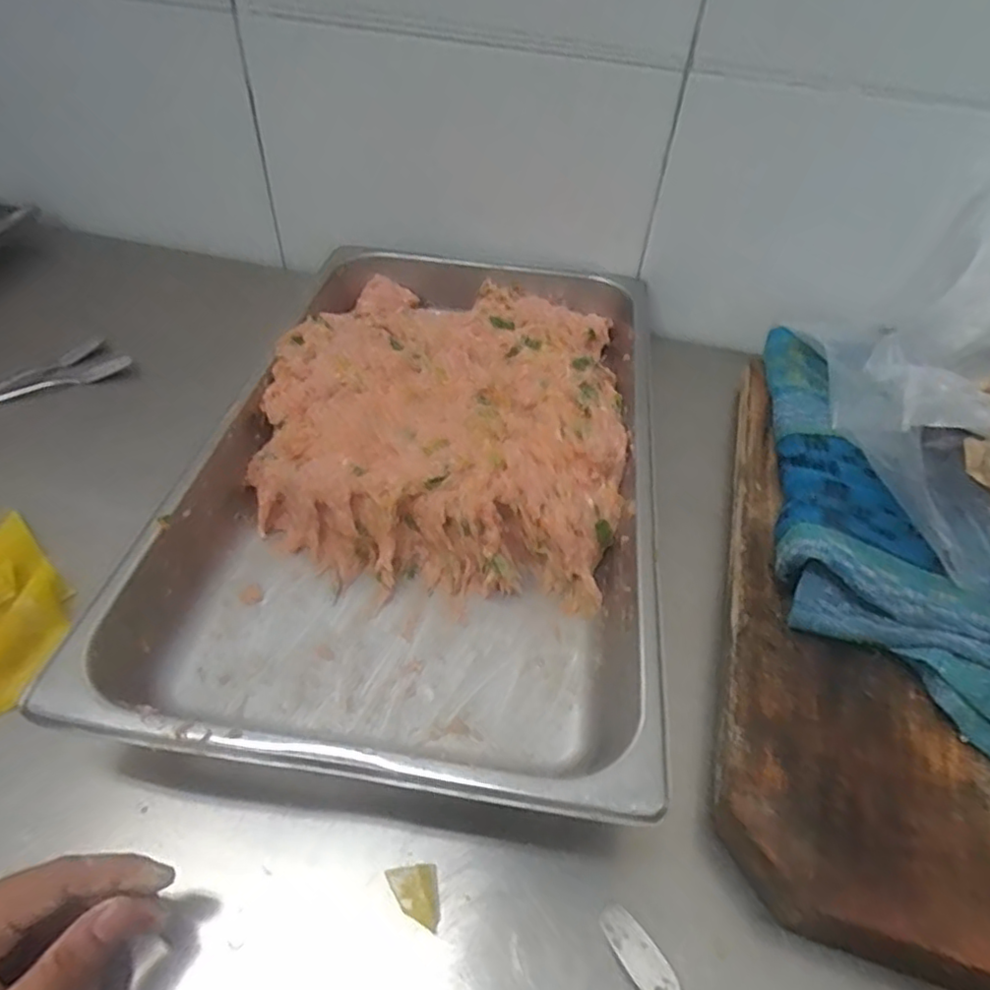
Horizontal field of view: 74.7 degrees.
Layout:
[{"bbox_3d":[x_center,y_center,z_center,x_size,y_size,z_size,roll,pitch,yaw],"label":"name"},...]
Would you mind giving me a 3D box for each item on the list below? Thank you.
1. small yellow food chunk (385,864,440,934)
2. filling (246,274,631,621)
[{"bbox_3d":[-0.041,0.202,0.324,0.025,0.006,0.028,-5,48,-8],"label":"small yellow food chunk"},{"bbox_3d":[-0.037,-0.083,0.547,0.282,0.072,0.348,6,47,2],"label":"filling"}]

